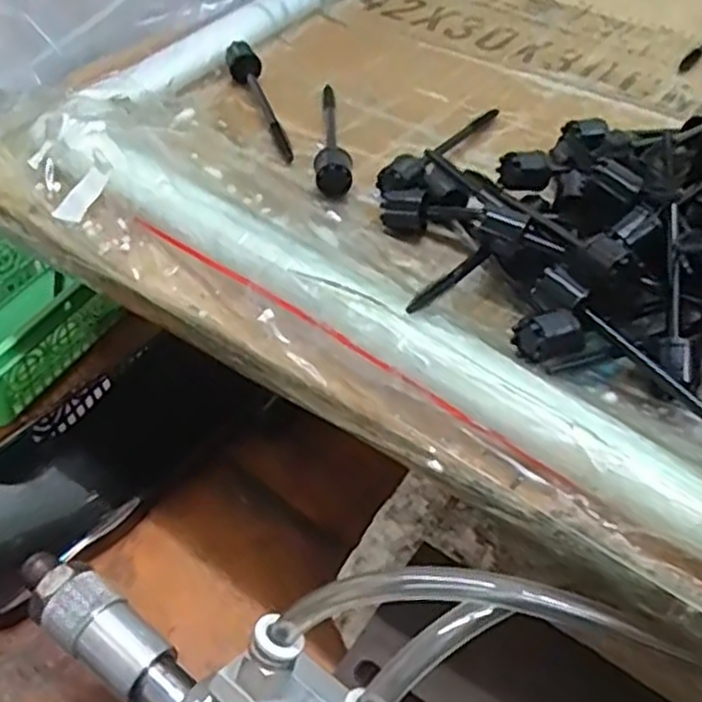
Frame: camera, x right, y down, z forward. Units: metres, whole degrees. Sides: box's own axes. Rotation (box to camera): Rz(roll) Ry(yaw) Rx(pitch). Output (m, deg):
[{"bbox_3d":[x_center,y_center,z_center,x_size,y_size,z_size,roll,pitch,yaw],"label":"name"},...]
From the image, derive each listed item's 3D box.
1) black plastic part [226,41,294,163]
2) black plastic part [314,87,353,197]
[{"bbox_3d":[-0.041,-0.113,0.334,0.014,0.014,0.082,-11,47,-14],"label":"black plastic part"},{"bbox_3d":[-0.006,-0.095,0.320,0.014,0.014,0.084,2,46,-1],"label":"black plastic part"}]

